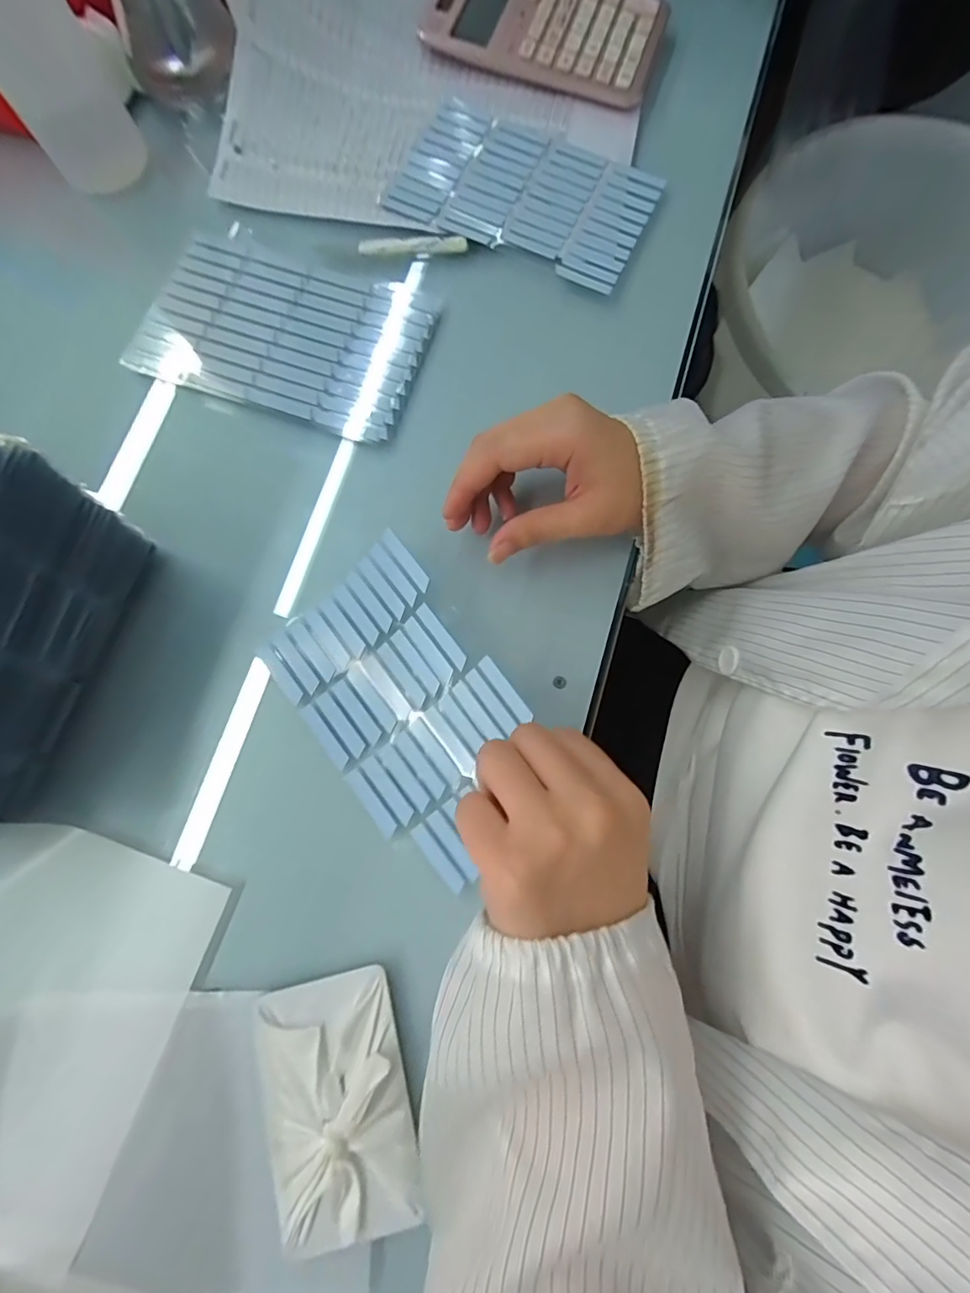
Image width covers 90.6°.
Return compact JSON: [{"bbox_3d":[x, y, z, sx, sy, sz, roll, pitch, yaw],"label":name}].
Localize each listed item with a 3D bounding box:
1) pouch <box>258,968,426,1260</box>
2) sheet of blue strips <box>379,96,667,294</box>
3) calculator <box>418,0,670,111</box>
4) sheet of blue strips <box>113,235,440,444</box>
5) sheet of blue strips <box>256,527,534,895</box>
[{"bbox_3d":[-0.073,0.226,0.236,0.068,0.014,0.109,-12,80,-3],"label":"pouch"},{"bbox_3d":[0.027,-0.332,0.351,0.181,0.008,0.108,25,80,4],"label":"sheet of blue strips"},{"bbox_3d":[0.043,-0.488,0.375,0.181,0.020,0.115,21,80,3],"label":"calculator"},{"bbox_3d":[-0.137,-0.213,0.329,0.184,0.004,0.112,18,80,3],"label":"sheet of blue strips"},{"bbox_3d":[-0.042,0.034,0.272,0.106,0.011,0.170,-41,79,9],"label":"sheet of blue strips"}]

